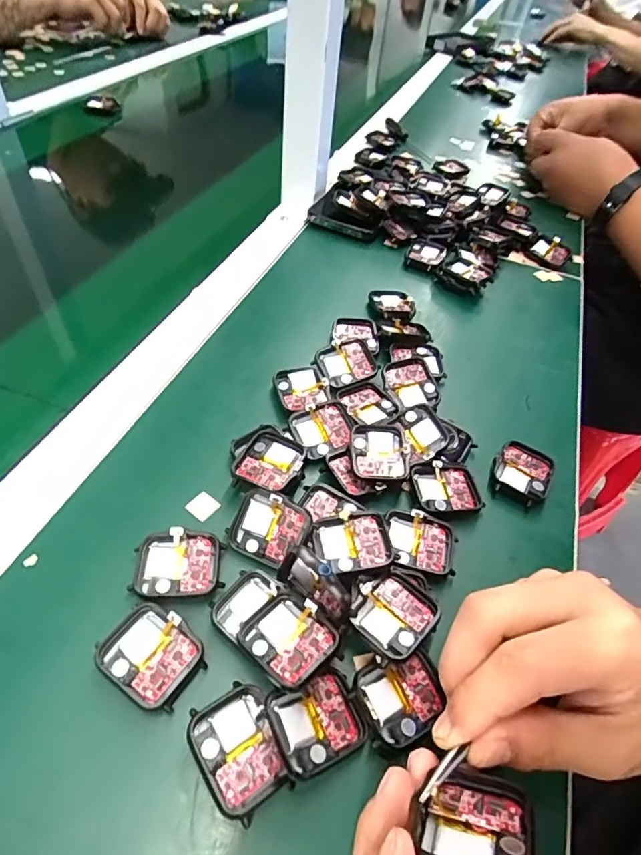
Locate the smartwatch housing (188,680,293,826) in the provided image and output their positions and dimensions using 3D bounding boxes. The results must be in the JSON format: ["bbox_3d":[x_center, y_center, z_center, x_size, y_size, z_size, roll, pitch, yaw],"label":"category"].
[{"bbox_3d":[-0.035,0.140,0.216,0.035,0.013,0.047,-24,56,-25],"label":"smartwatch housing"}]

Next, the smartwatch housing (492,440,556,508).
[{"bbox_3d":[0.138,0.032,0.338,0.038,0.010,0.045,27,52,16],"label":"smartwatch housing"}]

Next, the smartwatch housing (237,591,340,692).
[{"bbox_3d":[-0.016,0.103,0.241,0.041,0.013,0.037,37,55,22],"label":"smartwatch housing"}]

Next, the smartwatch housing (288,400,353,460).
[{"bbox_3d":[0.002,0.002,0.336,0.041,0.011,0.035,-21,74,-18],"label":"smartwatch housing"}]

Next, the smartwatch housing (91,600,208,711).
[{"bbox_3d":[-0.081,0.108,0.236,0.044,0.007,0.038,30,52,18],"label":"smartwatch housing"}]

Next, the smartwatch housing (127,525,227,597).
[{"bbox_3d":[-0.077,0.074,0.267,0.046,0.009,0.036,2,49,-6],"label":"smartwatch housing"}]

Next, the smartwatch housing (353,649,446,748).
[{"bbox_3d":[0.039,0.128,0.238,0.040,0.006,0.037,-22,55,-24],"label":"smartwatch housing"}]

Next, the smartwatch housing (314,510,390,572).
[{"bbox_3d":[0.018,0.065,0.276,0.041,0.007,0.033,-5,50,-12],"label":"smartwatch housing"}]

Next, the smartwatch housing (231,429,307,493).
[{"bbox_3d":[-0.032,0.024,0.309,0.038,0.015,0.044,22,53,16],"label":"smartwatch housing"}]

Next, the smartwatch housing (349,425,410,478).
[{"bbox_3d":[0.038,0.016,0.321,0.036,0.010,0.039,1,50,-1],"label":"smartwatch housing"}]

